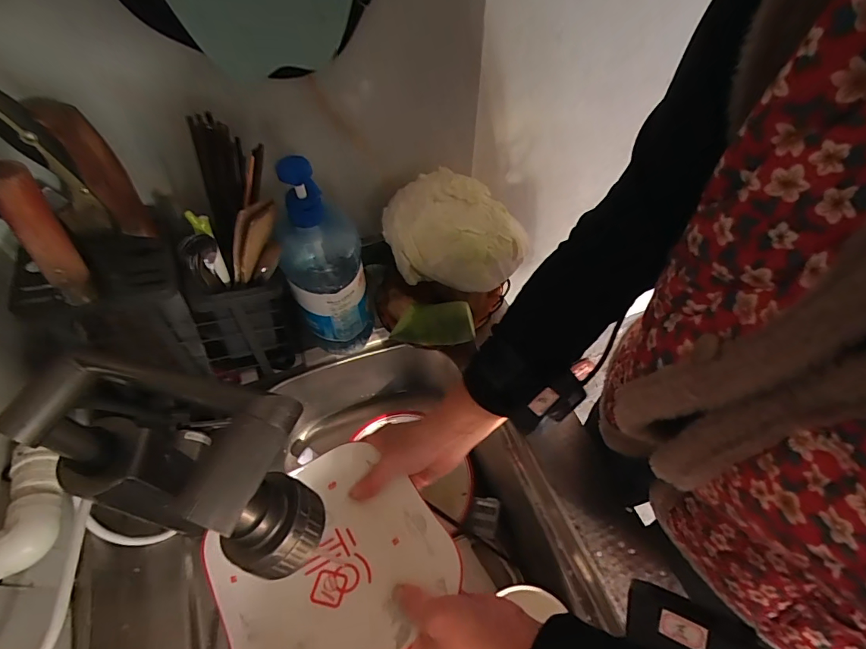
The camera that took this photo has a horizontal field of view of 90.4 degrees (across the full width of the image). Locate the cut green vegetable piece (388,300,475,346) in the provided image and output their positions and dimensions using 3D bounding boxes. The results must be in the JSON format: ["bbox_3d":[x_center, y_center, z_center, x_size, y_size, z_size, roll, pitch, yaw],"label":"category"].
[{"bbox_3d":[0.002,-0.001,0.560,0.103,0.035,0.044,0,56,0],"label":"cut green vegetable piece"}]

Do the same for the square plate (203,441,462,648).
[{"bbox_3d":[-0.089,0.215,0.393,0.190,0.033,0.188,-20,45,-30],"label":"square plate"}]

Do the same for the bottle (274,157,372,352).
[{"bbox_3d":[-0.126,-0.060,0.514,0.087,0.264,0.070,-4,56,-2],"label":"bottle"}]

